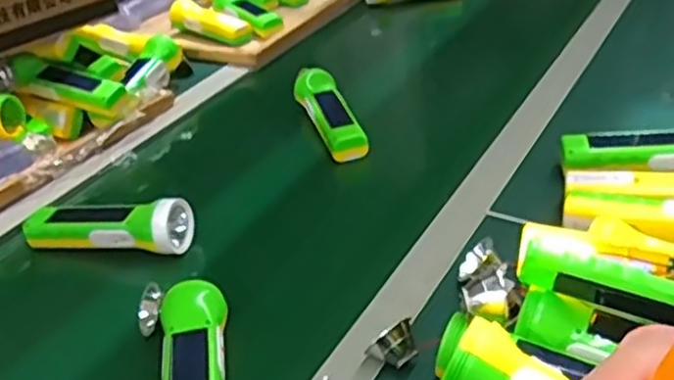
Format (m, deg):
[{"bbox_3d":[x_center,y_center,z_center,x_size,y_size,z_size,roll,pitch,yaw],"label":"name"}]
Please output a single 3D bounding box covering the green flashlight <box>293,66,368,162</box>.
[{"bbox_3d":[-0.011,-0.099,0.849,0.048,0.039,0.189,-16,35,-12],"label":"green flashlight"}]

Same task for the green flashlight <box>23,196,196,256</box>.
[{"bbox_3d":[-0.226,0.032,0.686,0.173,0.046,0.045,4,36,17],"label":"green flashlight"}]

